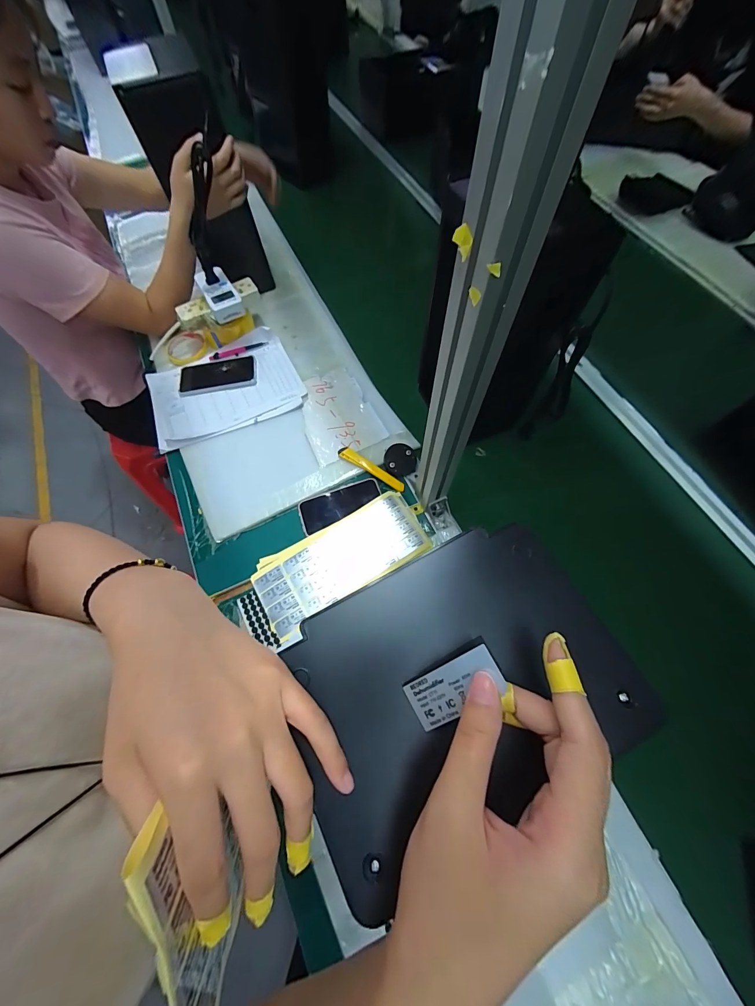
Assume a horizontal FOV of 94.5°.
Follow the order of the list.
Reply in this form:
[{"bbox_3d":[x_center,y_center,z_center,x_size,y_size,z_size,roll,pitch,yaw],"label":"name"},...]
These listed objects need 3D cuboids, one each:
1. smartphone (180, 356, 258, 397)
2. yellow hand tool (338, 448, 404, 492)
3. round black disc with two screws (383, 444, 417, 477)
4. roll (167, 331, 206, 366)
[{"bbox_3d":[-0.339,-0.271,0.742,0.163,0.011,0.085,-7,67,-2],"label":"smartphone"},{"bbox_3d":[-0.011,-0.064,0.639,0.135,0.012,0.022,31,70,13],"label":"yellow hand tool"},{"bbox_3d":[0.042,-0.079,0.640,0.059,0.016,0.058,-1,67,2],"label":"round black disc with two screws"},{"bbox_3d":[-0.429,-0.346,0.780,0.086,0.016,0.097,-14,67,-5],"label":"roll"}]

